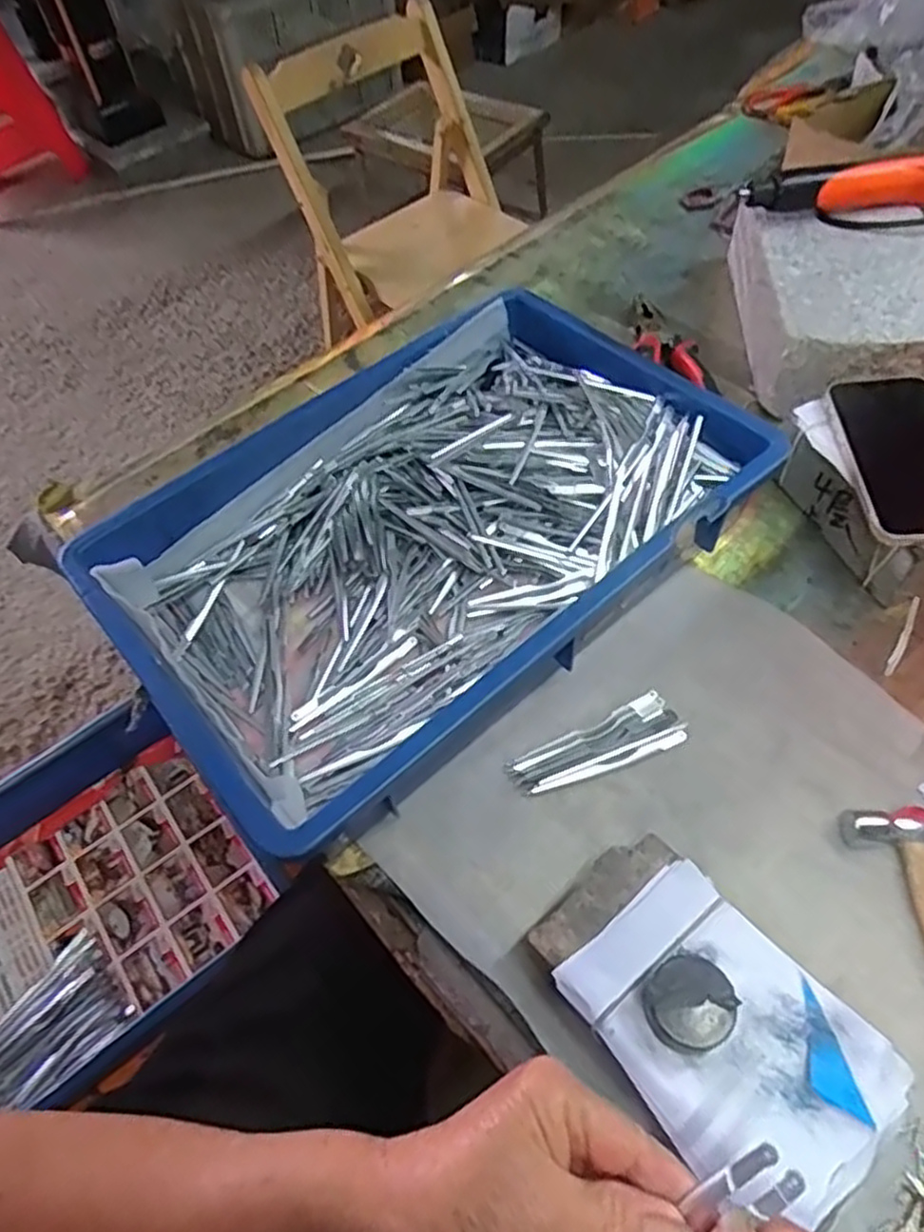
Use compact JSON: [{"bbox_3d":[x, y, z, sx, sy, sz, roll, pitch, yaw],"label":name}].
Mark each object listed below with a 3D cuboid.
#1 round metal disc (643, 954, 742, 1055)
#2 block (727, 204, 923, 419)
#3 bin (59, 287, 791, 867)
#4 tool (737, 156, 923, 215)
[{"bbox_3d":[0.106,0.180,0.349,0.038,0.017,0.039,-3,55,4],"label":"round metal disc"},{"bbox_3d":[0.323,-0.269,0.646,0.146,0.078,0.229,2,56,7],"label":"block"},{"bbox_3d":[-0.019,-0.058,0.538,0.419,0.075,0.277,-37,60,-19],"label":"bin"},{"bbox_3d":[0.340,-0.361,0.639,0.201,0.034,0.034,-6,55,1],"label":"tool"}]

